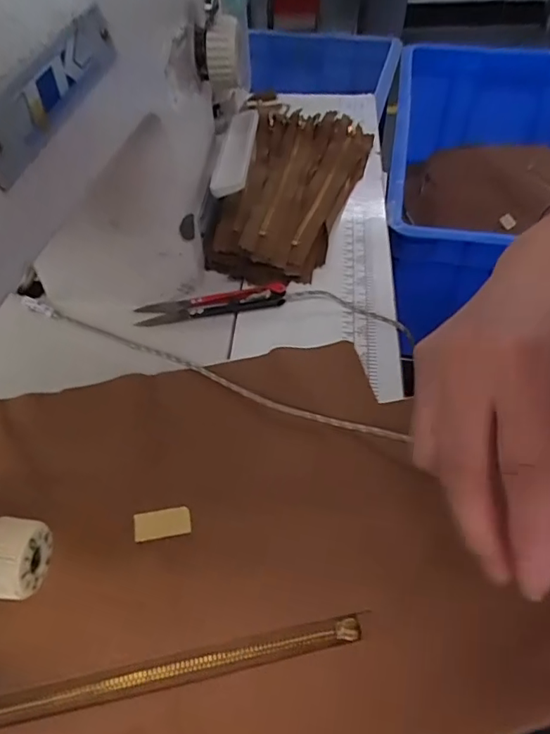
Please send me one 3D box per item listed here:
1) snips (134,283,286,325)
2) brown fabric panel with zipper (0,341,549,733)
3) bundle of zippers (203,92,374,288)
[{"bbox_3d":[-0.045,-0.046,0.378,0.102,0.013,0.020,-8,49,-6],"label":"snips"},{"bbox_3d":[-0.047,0.074,0.253,0.305,0.048,0.226,-10,50,-9],"label":"brown fabric panel with zipper"},{"bbox_3d":[0.014,-0.156,0.465,0.109,0.033,0.233,10,50,10],"label":"bundle of zippers"}]

